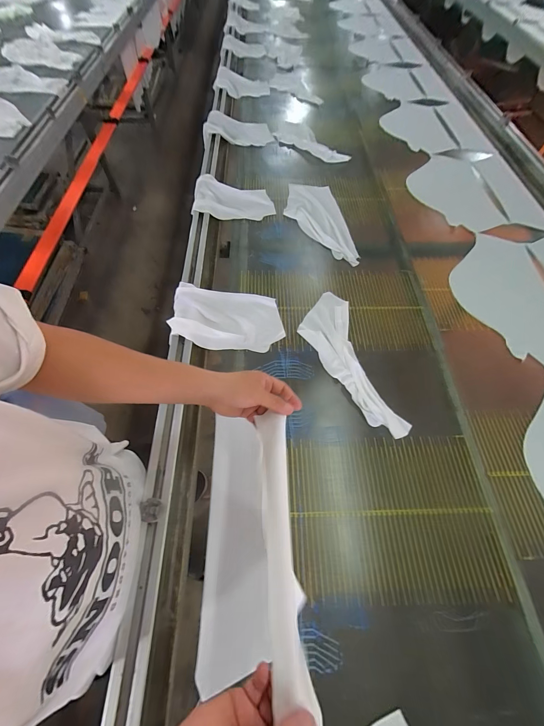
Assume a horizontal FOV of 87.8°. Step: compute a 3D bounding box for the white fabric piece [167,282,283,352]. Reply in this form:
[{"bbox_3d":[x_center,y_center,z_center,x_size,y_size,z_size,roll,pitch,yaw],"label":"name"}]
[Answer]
[{"bbox_3d":[-0.111,-0.116,0.708,0.281,0.052,0.171,2,61,0],"label":"white fabric piece"}]

